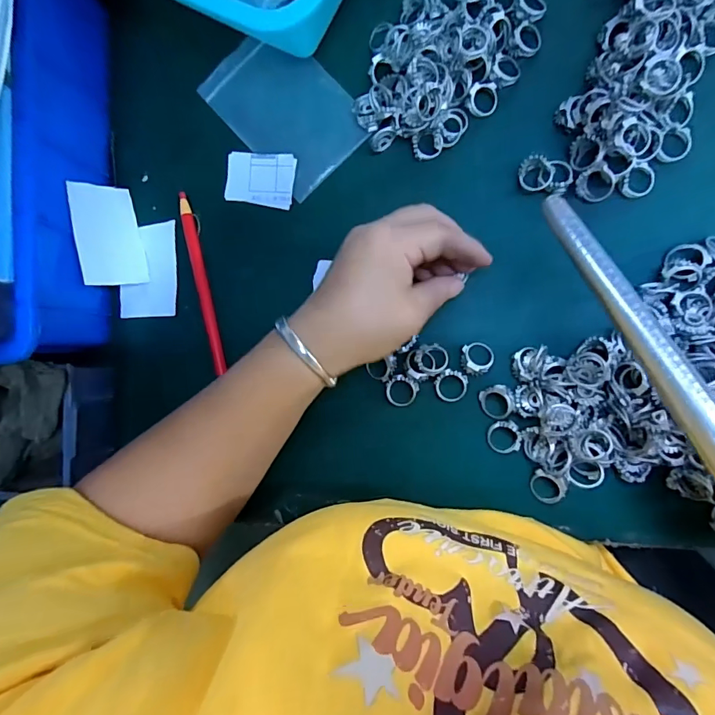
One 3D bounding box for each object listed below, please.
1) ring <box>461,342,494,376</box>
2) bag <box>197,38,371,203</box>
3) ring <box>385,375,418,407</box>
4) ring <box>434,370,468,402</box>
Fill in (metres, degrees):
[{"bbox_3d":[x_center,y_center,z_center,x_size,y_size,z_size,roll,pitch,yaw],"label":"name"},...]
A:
[{"bbox_3d":[0.082,0.001,0.301,0.022,0.007,0.022,0,89,9],"label":"ring"},{"bbox_3d":[-0.053,-0.185,0.328,0.079,0.005,0.118,-42,83,6],"label":"bag"},{"bbox_3d":[0.031,0.024,0.311,0.022,0.005,0.022,0,89,9],"label":"ring"},{"bbox_3d":[0.064,0.020,0.304,0.022,0.007,0.022,0,89,9],"label":"ring"}]

